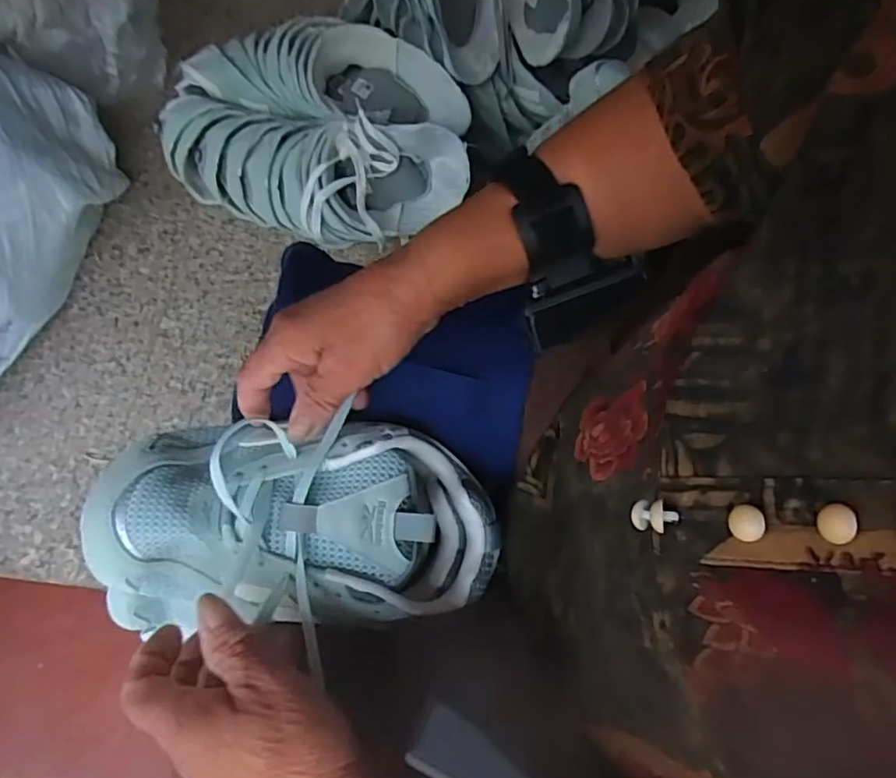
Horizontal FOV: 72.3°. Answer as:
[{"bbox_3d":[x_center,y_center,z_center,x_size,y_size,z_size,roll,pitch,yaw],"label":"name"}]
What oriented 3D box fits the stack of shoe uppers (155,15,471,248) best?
[{"bbox_3d":[-0.196,-0.377,0.900,0.467,0.150,0.286,9,68,4],"label":"stack of shoe uppers"}]

